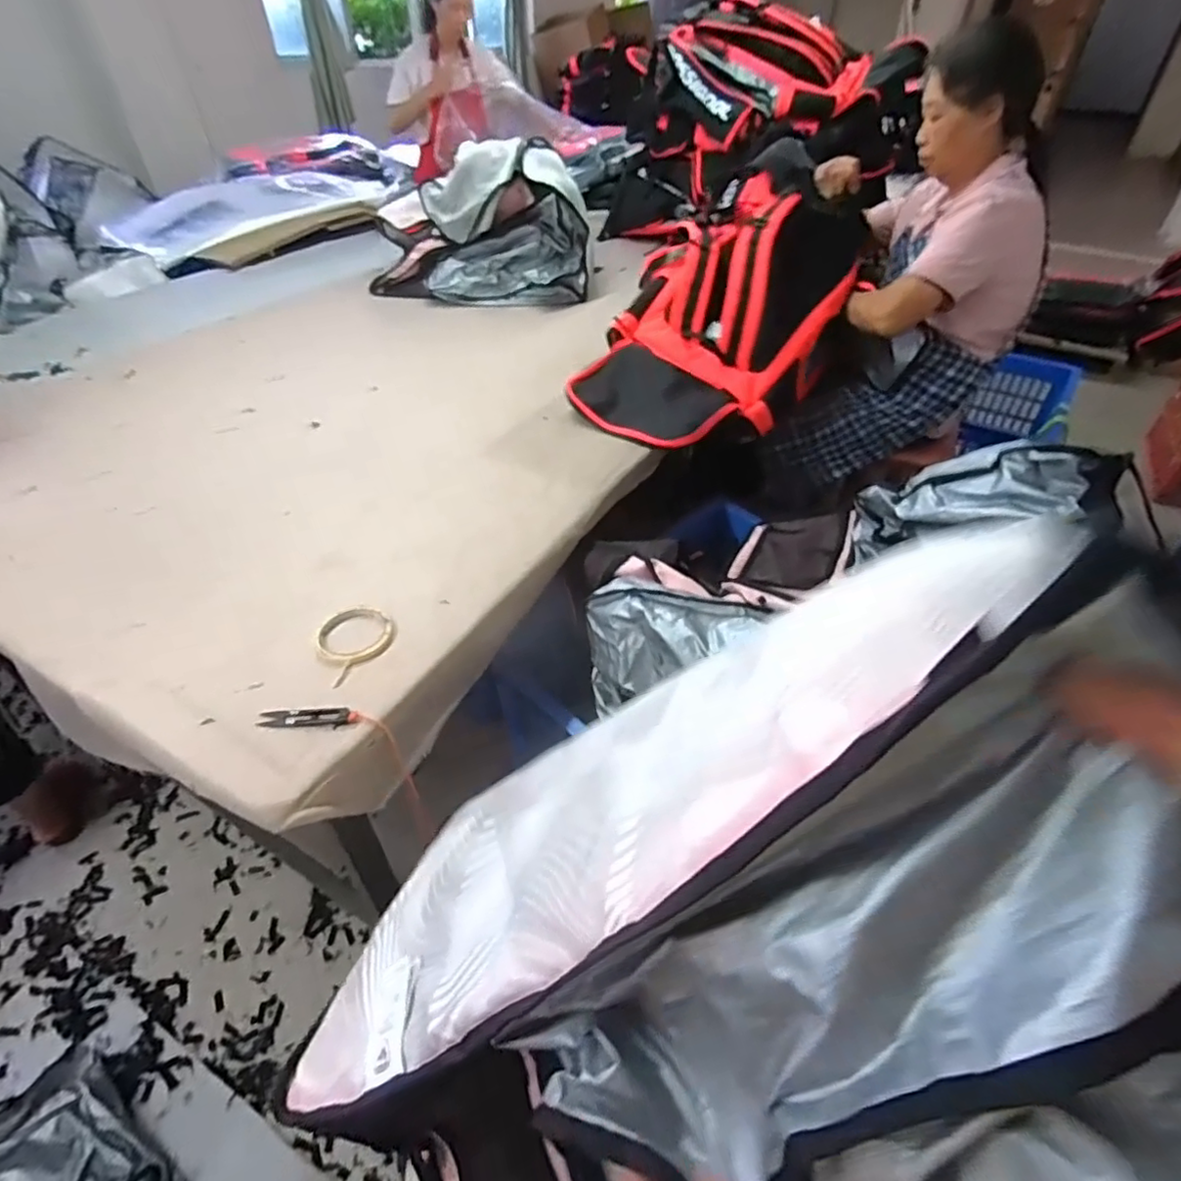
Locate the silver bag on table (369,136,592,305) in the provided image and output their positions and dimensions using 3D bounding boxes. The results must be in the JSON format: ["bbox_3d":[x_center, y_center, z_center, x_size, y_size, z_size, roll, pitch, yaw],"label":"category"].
[{"bbox_3d":[-0.279,-0.932,1.572,0.519,0.313,0.309,-7,43,-8],"label":"silver bag on table"}]

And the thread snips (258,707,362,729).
[{"bbox_3d":[-0.306,0.137,0.677,0.105,0.007,0.023,1,42,1],"label":"thread snips"}]

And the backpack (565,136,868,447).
[{"bbox_3d":[0.276,-0.552,1.220,0.458,0.402,0.662,15,44,15],"label":"backpack"}]

